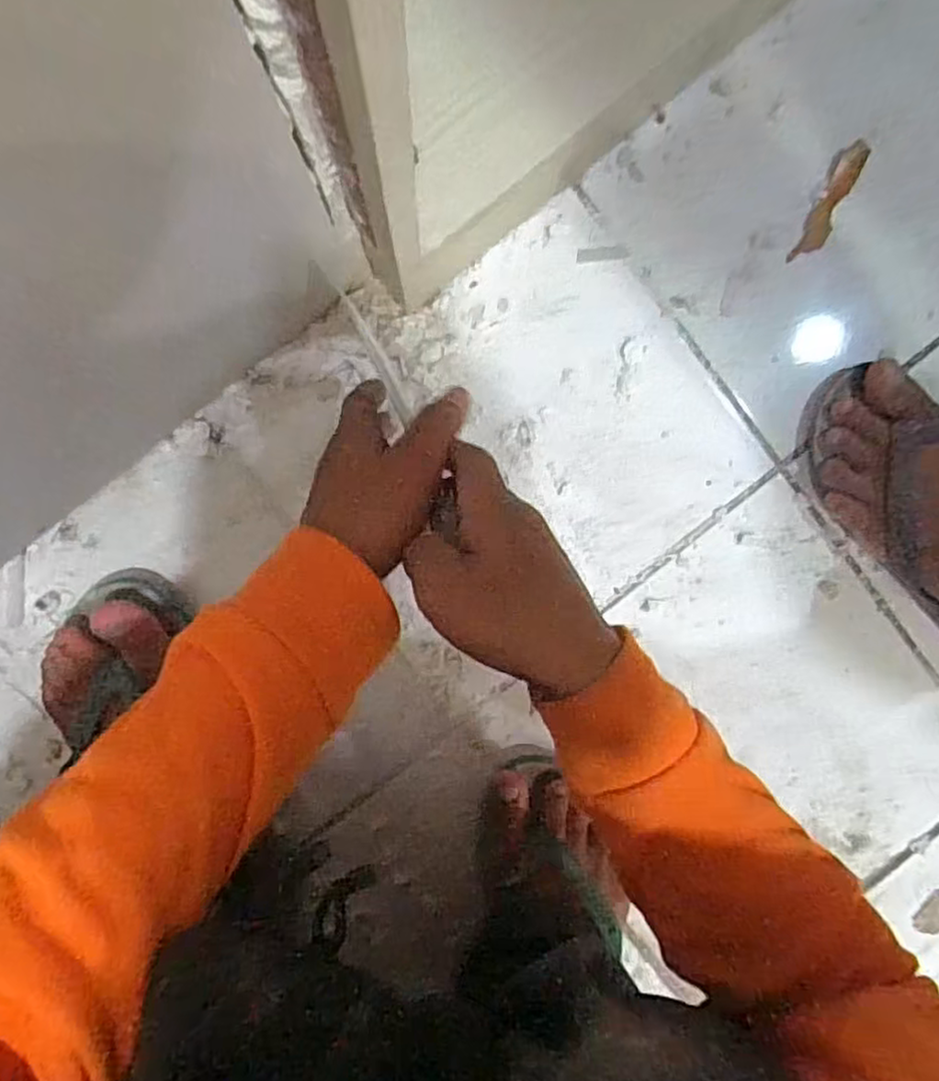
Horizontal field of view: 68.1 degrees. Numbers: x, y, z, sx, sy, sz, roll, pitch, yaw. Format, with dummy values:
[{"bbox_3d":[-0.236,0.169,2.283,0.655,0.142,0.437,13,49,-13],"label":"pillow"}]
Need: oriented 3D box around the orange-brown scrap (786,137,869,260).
[{"bbox_3d":[0.250,-0.234,0.482,0.020,0.005,0.087,24,94,-5],"label":"orange-brown scrap"}]

